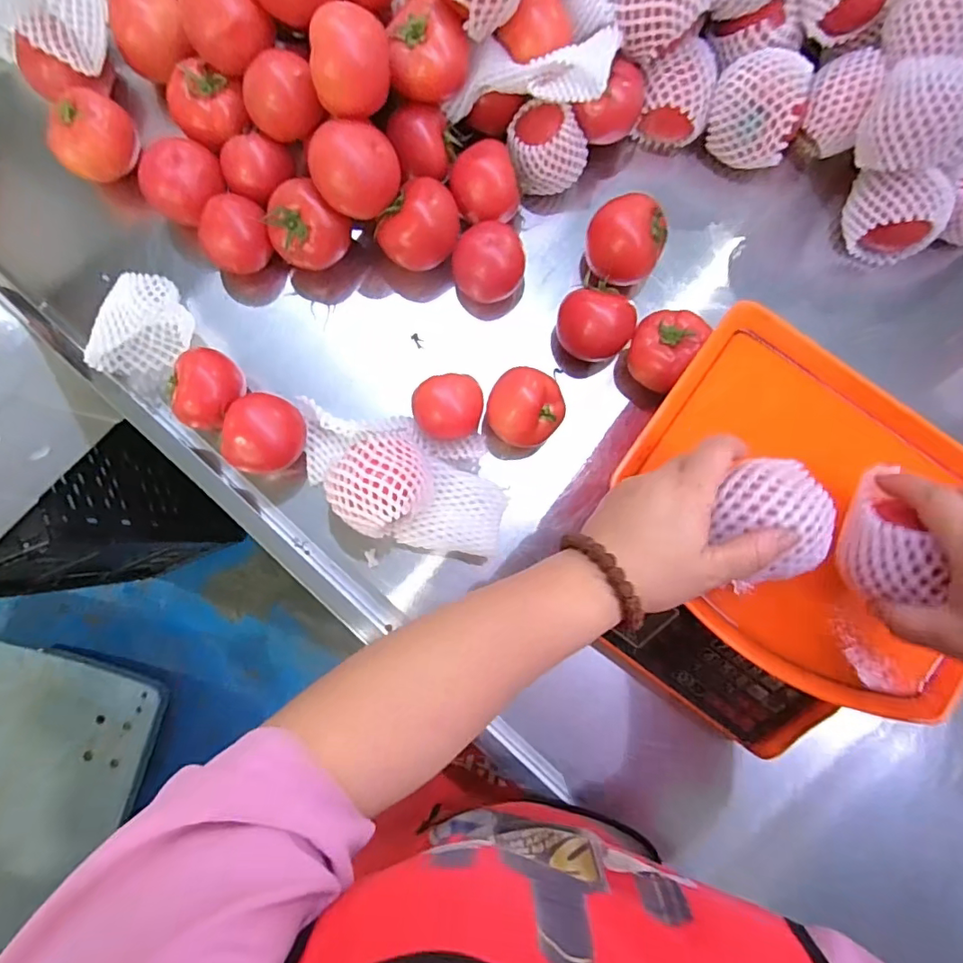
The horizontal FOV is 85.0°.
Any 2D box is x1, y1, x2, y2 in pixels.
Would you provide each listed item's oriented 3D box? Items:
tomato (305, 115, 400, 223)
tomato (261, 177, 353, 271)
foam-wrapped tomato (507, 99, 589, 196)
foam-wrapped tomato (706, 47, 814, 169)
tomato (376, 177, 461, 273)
[{"bbox_3d":[-0.108,-0.266,0.451,0.068,0.056,0.057,16,83,0],"label":"tomato"},{"bbox_3d":[-0.163,-0.233,0.485,0.063,0.053,0.058,0,84,-2],"label":"tomato"},{"bbox_3d":[0.062,-0.318,0.508,0.077,0.063,0.065,22,83,1],"label":"foam-wrapped tomato"},{"bbox_3d":[0.262,-0.353,0.497,0.087,0.066,0.072,27,84,1],"label":"foam-wrapped tomato"},{"bbox_3d":[-0.056,-0.239,0.487,0.068,0.057,0.061,8,83,-1],"label":"tomato"}]

